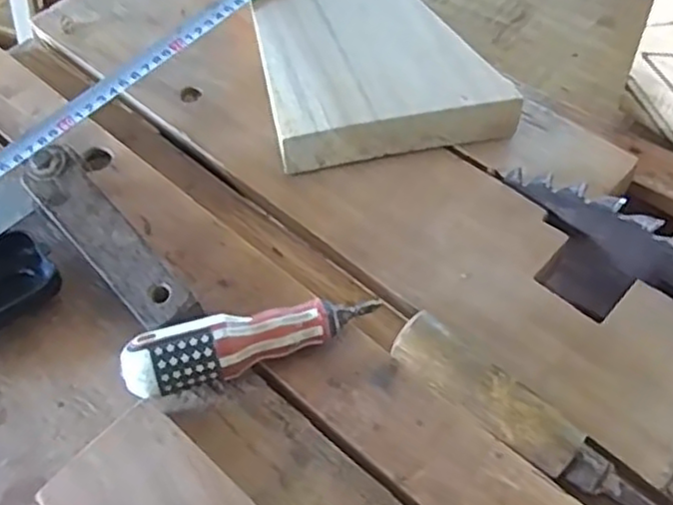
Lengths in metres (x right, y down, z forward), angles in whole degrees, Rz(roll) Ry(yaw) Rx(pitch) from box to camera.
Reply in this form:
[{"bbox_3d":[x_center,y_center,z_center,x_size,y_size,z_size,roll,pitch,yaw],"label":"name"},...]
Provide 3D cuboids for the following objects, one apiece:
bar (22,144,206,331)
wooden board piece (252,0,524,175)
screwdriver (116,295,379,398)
[{"bbox_3d":[-0.136,-0.010,0.413,0.034,0.006,0.150,-38,67,-14],"label":"bar"},{"bbox_3d":[0.012,-0.193,0.555,0.157,0.049,0.311,-10,52,-6],"label":"wooden board piece"},{"bbox_3d":[-0.045,0.049,0.386,0.136,0.034,0.030,-18,55,-9],"label":"screwdriver"}]

